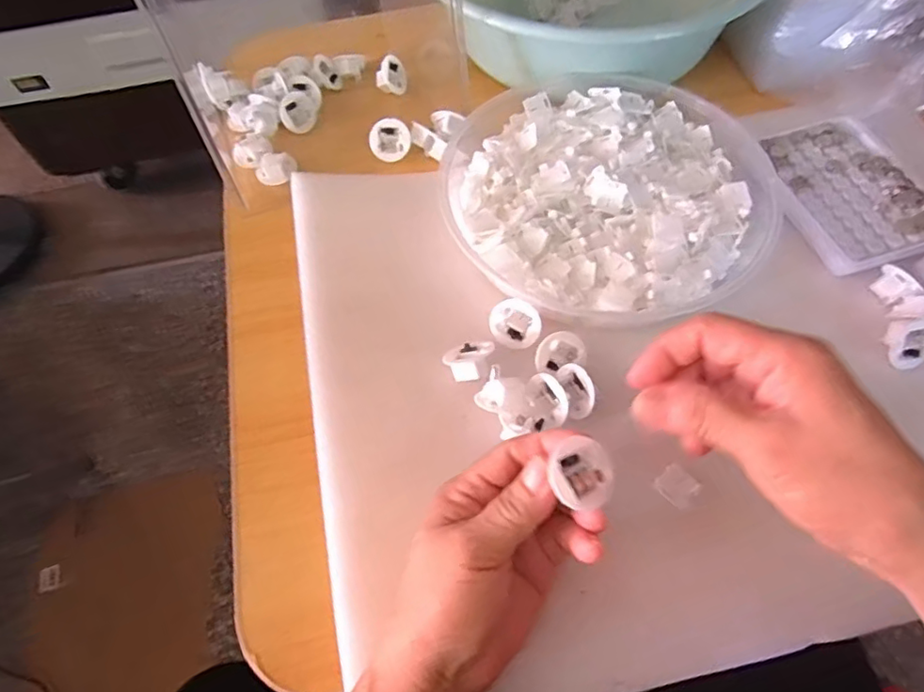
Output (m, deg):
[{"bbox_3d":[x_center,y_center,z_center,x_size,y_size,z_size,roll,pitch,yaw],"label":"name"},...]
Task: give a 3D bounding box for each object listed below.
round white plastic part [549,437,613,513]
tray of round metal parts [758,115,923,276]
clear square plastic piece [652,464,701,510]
[{"bbox_3d":[0.053,0.059,0.275,0.030,0.016,0.030,5,75,-21],"label":"round white plastic part"},{"bbox_3d":[0.277,-0.114,0.421,0.099,0.012,0.132,-16,62,-8],"label":"tray of round metal parts"},{"bbox_3d":[0.123,0.079,0.333,0.019,0.004,0.021,-40,68,-19],"label":"clear square plastic piece"}]

